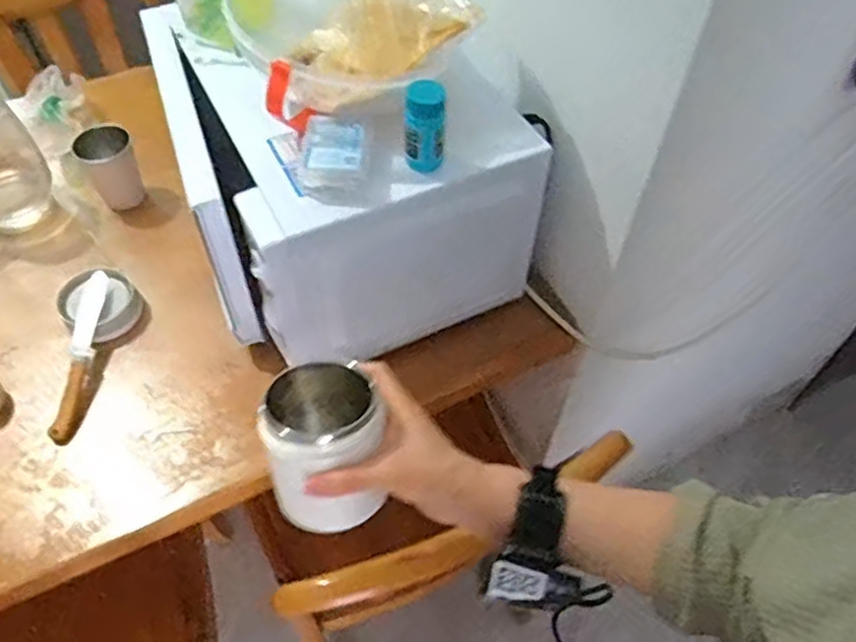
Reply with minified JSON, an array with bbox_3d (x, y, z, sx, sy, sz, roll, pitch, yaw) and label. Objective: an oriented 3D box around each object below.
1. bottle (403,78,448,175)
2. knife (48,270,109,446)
[{"bbox_3d":[-0.003,-0.187,0.682,0.039,0.094,0.032,2,53,0],"label":"bottle"},{"bbox_3d":[-0.421,0.039,0.843,0.035,0.018,0.216,0,66,-2],"label":"knife"}]

